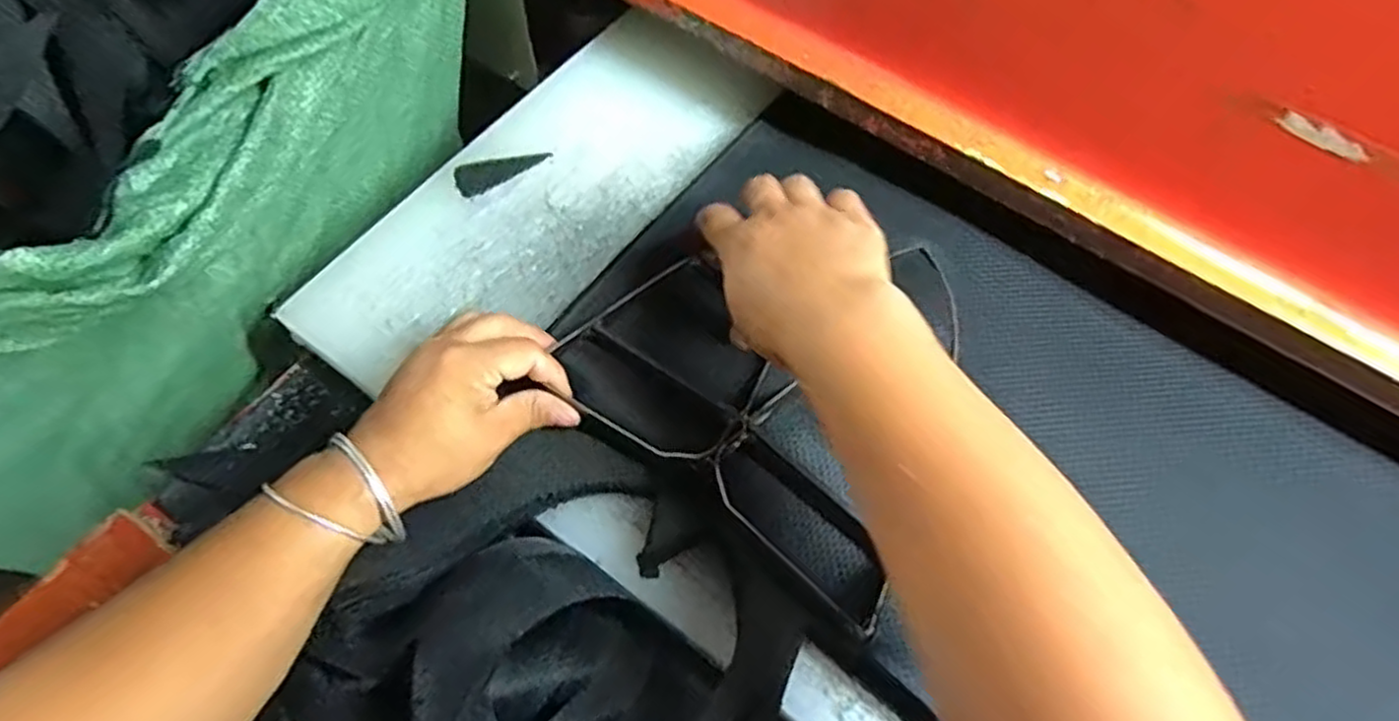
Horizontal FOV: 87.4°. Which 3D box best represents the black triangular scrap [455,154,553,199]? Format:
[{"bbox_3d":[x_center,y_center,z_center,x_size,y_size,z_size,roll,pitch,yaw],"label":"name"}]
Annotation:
[{"bbox_3d":[-0.149,-0.146,0.547,0.070,0.004,0.028,-34,80,-20],"label":"black triangular scrap"}]

